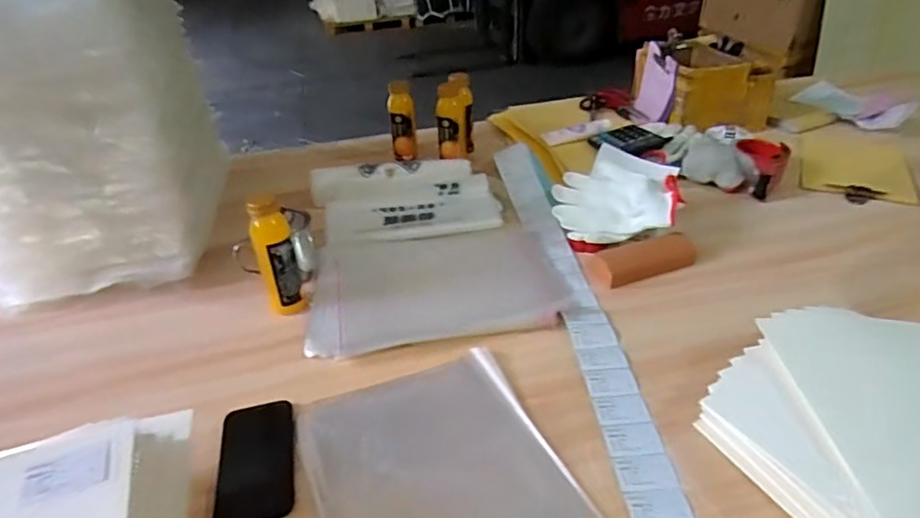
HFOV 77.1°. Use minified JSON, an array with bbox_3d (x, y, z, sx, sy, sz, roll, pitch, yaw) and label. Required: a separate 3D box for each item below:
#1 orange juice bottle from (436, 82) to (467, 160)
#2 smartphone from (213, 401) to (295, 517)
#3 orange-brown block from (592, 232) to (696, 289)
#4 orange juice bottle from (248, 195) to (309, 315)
[{"bbox_3d":[-0.016,-0.261,1.106,0.054,0.130,0.051,2,35,7],"label":"orange juice bottle"},{"bbox_3d":[-0.215,0.213,0.610,0.074,0.012,0.143,-9,35,-9],"label":"smartphone"},{"bbox_3d":[0.273,-0.002,0.861,0.155,0.036,0.058,-13,36,-15],"label":"orange-brown block"},{"bbox_3d":[-0.253,-0.006,0.795,0.053,0.166,0.062,-14,36,-16],"label":"orange juice bottle"}]

